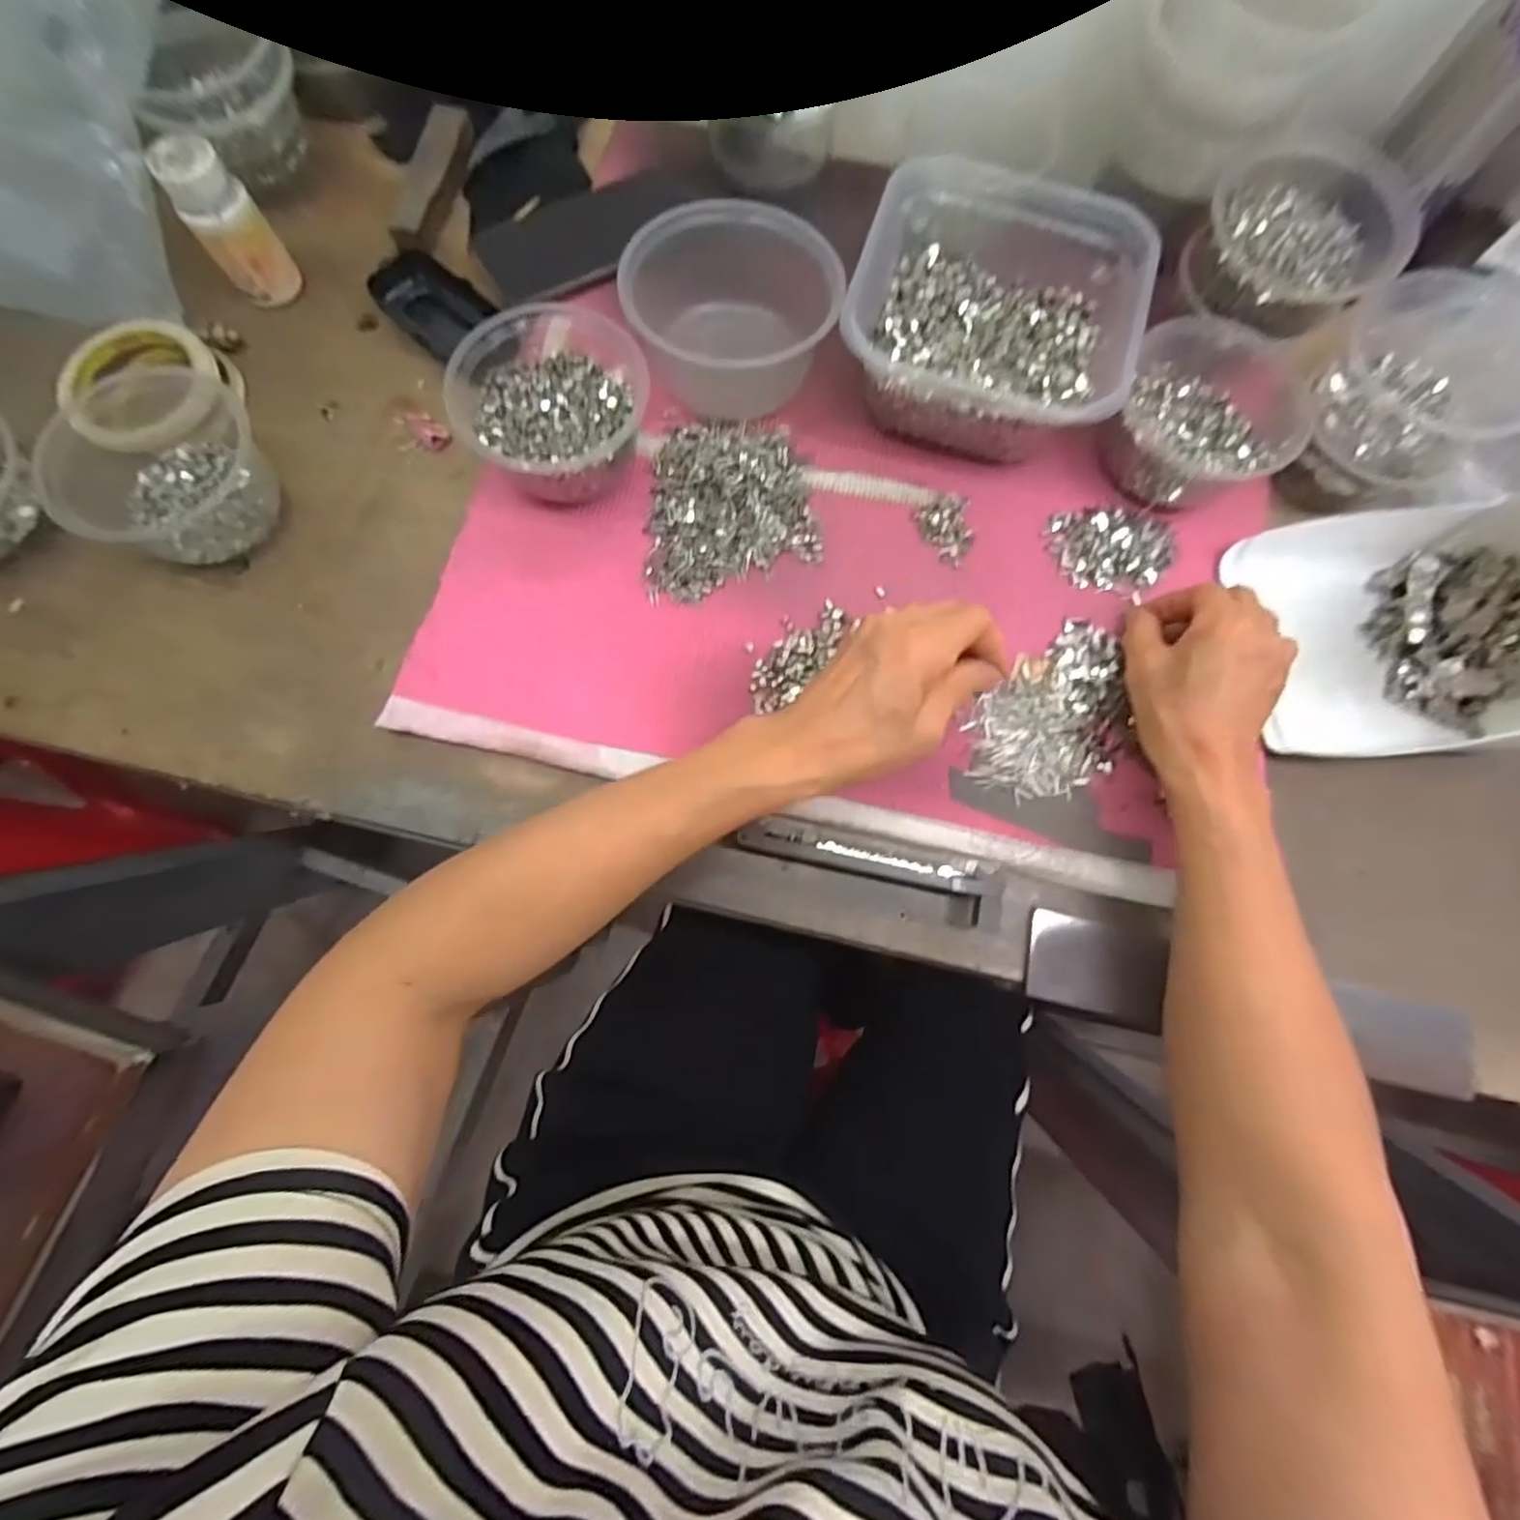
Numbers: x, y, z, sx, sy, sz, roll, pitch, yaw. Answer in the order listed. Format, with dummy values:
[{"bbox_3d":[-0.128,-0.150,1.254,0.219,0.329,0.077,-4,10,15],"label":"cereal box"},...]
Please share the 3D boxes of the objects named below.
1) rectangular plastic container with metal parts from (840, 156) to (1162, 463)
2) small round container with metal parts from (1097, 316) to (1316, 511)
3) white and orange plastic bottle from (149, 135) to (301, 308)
[{"bbox_3d":[0.148,-0.288,0.426,0.170,0.073,0.166,16,77,2],"label":"rectangular plastic container with metal parts"},{"bbox_3d":[0.292,-0.225,0.427,0.110,0.047,0.130,28,78,5],"label":"small round container with metal parts"},{"bbox_3d":[-0.356,-0.360,0.432,0.043,0.073,0.046,-23,78,-7],"label":"white and orange plastic bottle"}]

